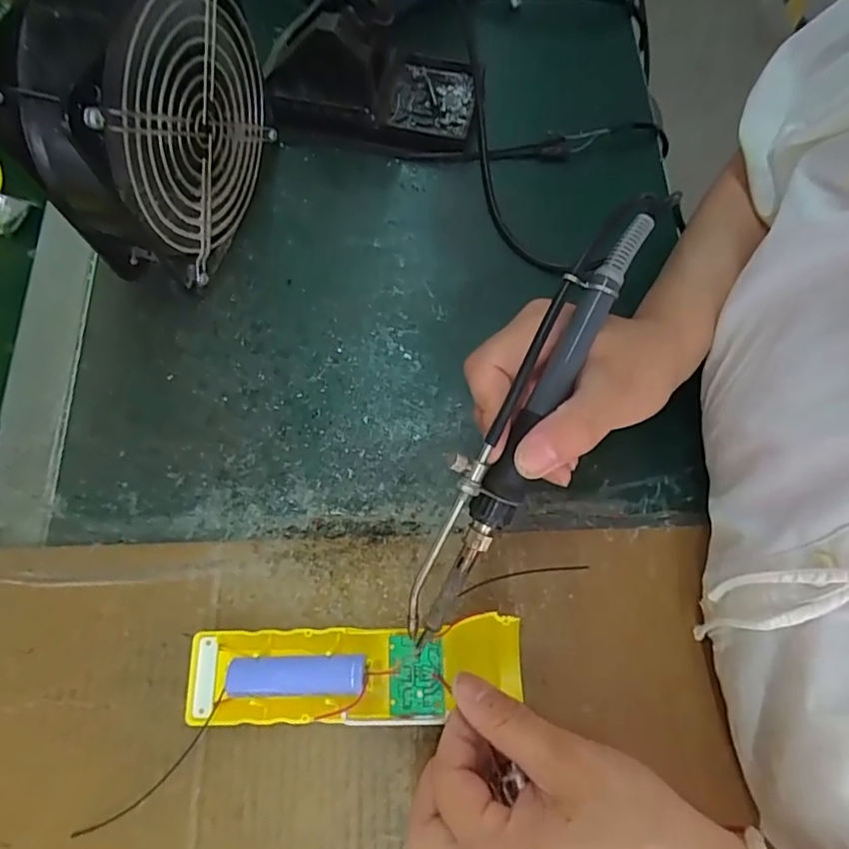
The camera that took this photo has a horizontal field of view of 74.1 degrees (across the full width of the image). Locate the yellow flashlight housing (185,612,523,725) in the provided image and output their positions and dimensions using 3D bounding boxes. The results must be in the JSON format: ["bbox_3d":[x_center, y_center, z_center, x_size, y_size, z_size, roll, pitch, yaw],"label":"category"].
[{"bbox_3d":[-0.033,0.118,0.267,0.156,0.020,0.043,-5,70,2],"label":"yellow flashlight housing"}]

